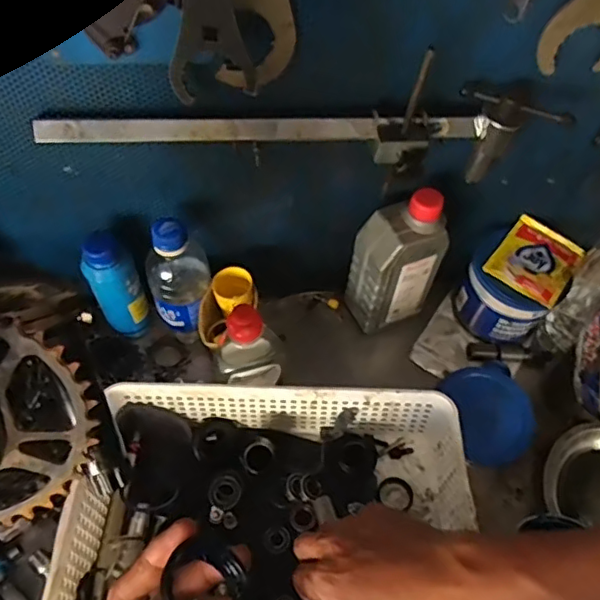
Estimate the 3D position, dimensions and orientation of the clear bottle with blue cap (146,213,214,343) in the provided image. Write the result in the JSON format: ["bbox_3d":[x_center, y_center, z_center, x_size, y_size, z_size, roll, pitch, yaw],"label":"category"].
[{"bbox_3d":[-0.121,-0.016,0.574,0.059,0.152,0.055,1,55,-1],"label":"clear bottle with blue cap"}]

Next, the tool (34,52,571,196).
[{"bbox_3d":[0.011,-0.138,0.465,0.432,0.112,0.061,-5,55,-5],"label":"tool"}]

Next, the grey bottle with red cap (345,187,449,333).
[{"bbox_3d":[0.100,-0.042,0.595,0.074,0.165,0.054,-20,58,-15],"label":"grey bottle with red cap"}]

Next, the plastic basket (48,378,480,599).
[{"bbox_3d":[-0.026,0.206,0.495,0.329,0.111,0.255,5,55,2],"label":"plastic basket"}]

